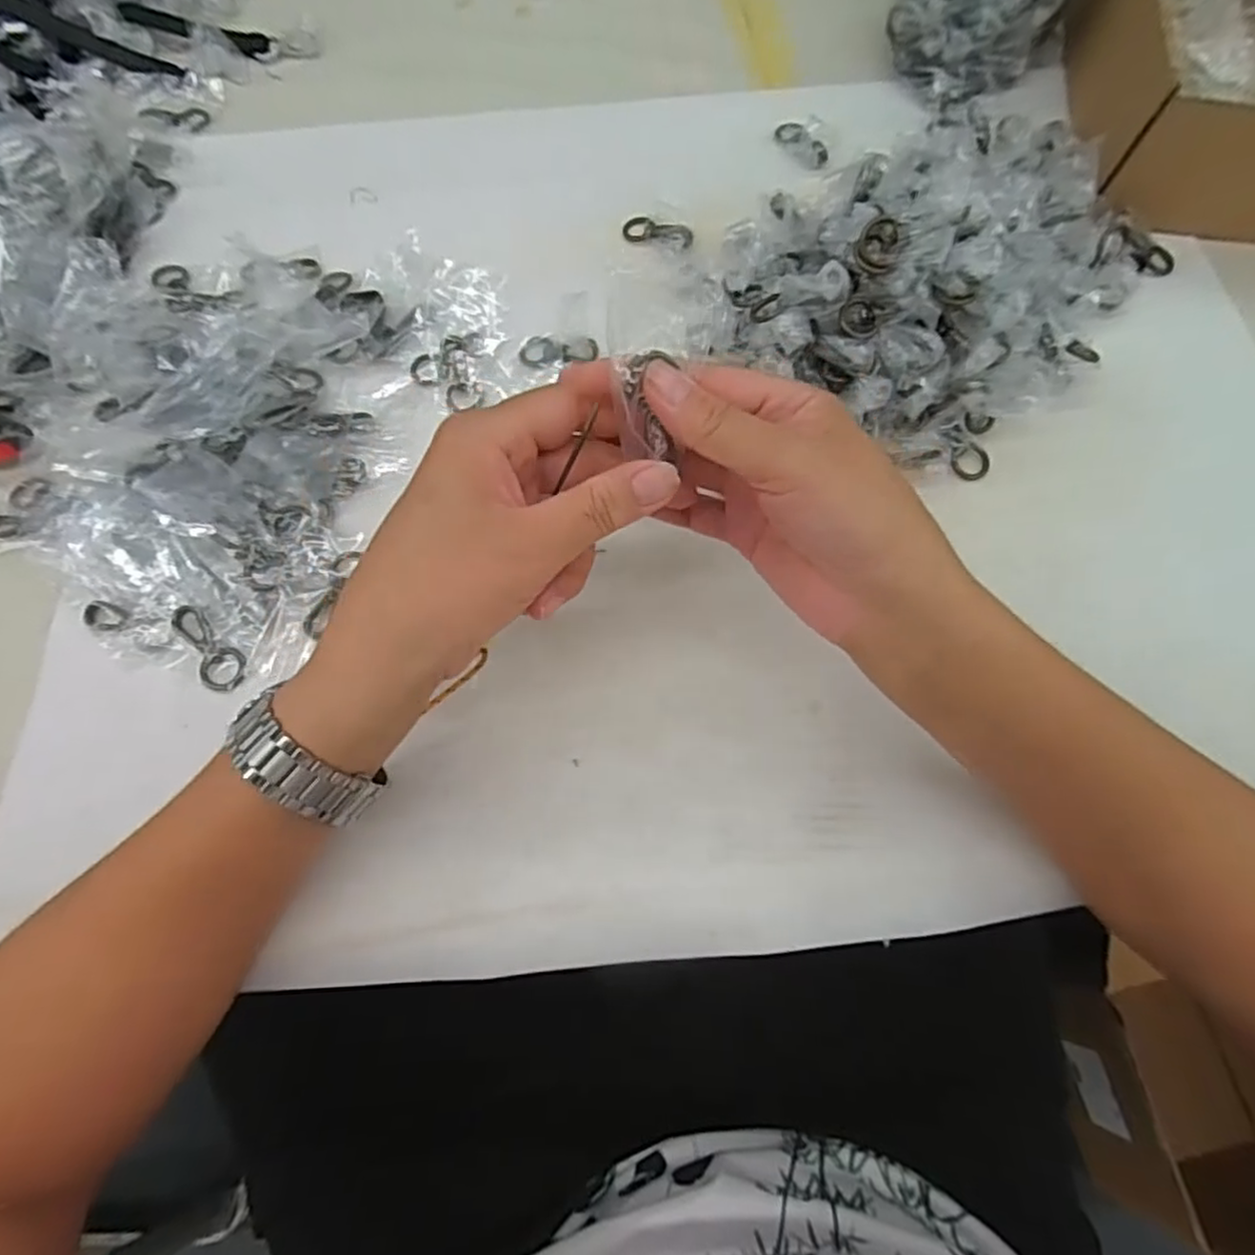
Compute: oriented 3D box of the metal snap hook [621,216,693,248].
[{"bbox_3d":[0.020,-0.265,0.454,0.052,0.009,0.017,22,71,22],"label":"metal snap hook"}]

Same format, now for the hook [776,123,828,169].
[{"bbox_3d":[0.122,-0.343,0.480,0.017,0.014,0.051,-33,73,-11],"label":"hook"}]

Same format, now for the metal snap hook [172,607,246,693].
[{"bbox_3d":[-0.219,0.011,0.349,0.052,0.006,0.022,42,75,14],"label":"metal snap hook"}]

